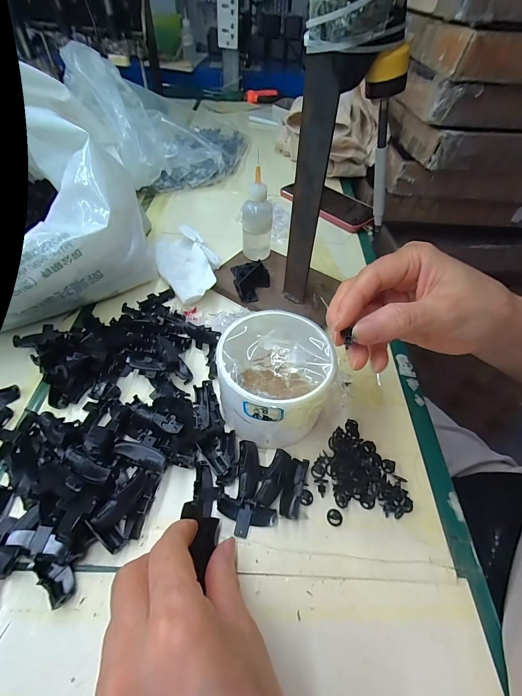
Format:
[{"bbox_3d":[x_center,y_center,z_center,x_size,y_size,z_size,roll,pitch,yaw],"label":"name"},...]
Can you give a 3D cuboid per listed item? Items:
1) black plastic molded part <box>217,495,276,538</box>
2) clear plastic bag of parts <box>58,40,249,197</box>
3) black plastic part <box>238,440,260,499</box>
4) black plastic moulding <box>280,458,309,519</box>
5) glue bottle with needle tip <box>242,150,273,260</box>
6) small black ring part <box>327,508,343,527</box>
[{"bbox_3d":[-0.011,0.117,0.215,0.041,0.011,0.022,11,51,5],"label":"black plastic molded part"},{"bbox_3d":[-0.121,-0.374,0.518,0.297,0.140,0.205,-29,59,-24],"label":"clear plastic bag of parts"},{"bbox_3d":[-0.009,0.091,0.234,0.015,0.010,0.041,3,51,-2],"label":"black plastic part"},{"bbox_3d":[0.025,0.102,0.229,0.015,0.011,0.040,19,52,11],"label":"black plastic moulding"},{"bbox_3d":[-0.004,-0.149,0.365,0.034,0.113,0.029,4,51,-1],"label":"glue bottle with needle tip"},{"bbox_3d":[0.052,0.119,0.220,0.011,0.004,0.011,2,51,-2],"label":"small black ring part"}]

